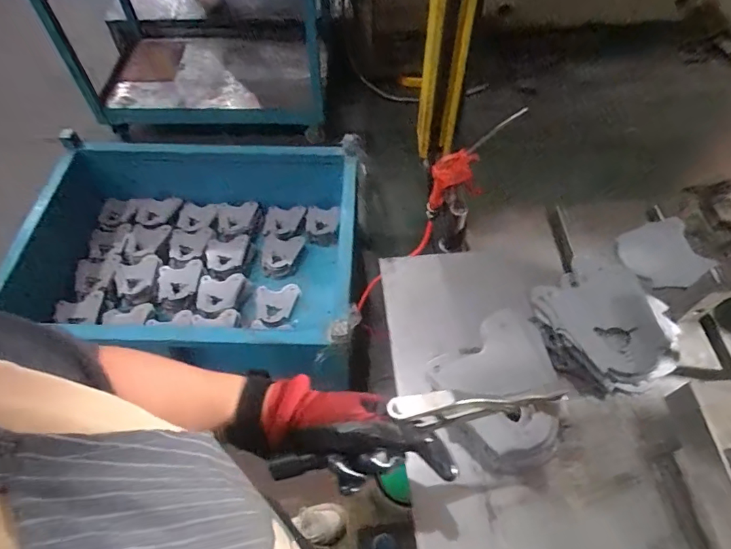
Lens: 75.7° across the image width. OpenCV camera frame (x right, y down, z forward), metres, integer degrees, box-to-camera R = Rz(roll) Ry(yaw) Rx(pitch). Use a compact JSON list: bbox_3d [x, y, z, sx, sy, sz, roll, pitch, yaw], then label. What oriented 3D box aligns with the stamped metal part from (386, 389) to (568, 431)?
[{"bbox_3d":[0.098,0.116,0.409,0.149,0.034,0.020,0,56,-9],"label":"stamped metal part"}]

